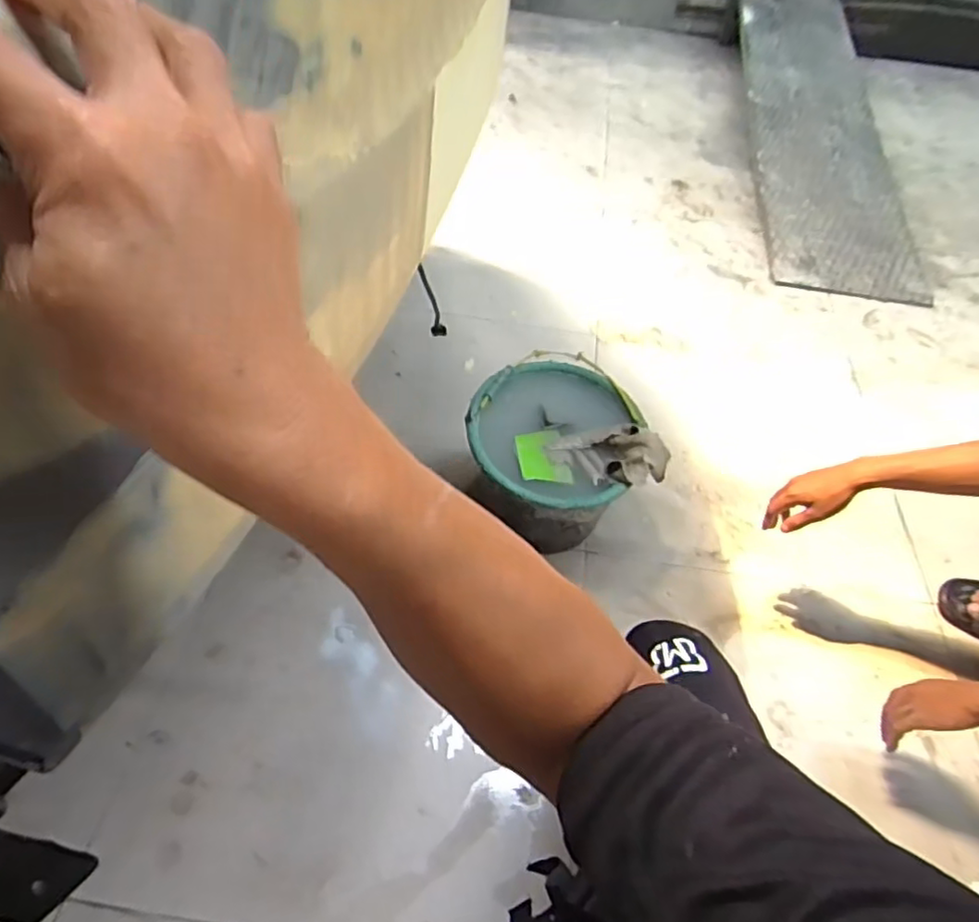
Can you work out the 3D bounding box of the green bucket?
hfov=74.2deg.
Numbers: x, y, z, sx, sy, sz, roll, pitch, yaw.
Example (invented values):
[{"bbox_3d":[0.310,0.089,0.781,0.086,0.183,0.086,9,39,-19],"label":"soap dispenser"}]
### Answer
[{"bbox_3d":[0.103,0.013,1.137,0.280,0.241,0.335,2,50,-4],"label":"green bucket"}]

